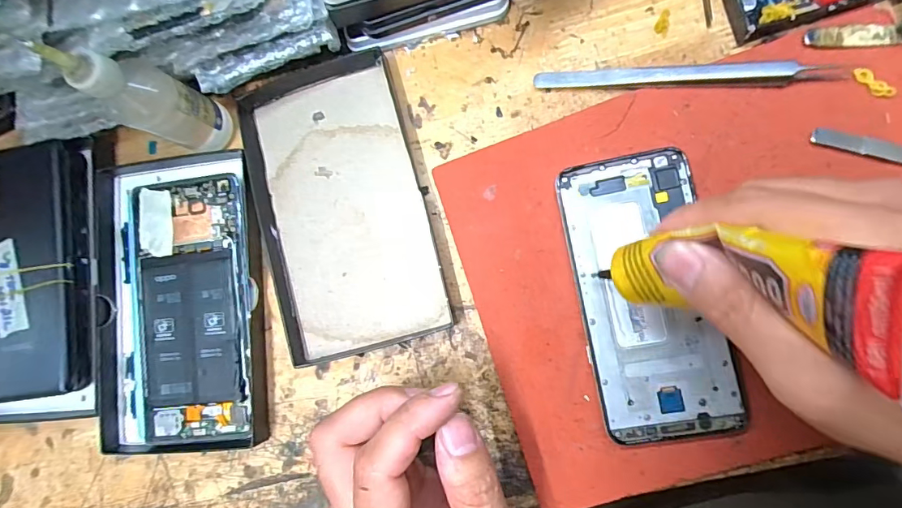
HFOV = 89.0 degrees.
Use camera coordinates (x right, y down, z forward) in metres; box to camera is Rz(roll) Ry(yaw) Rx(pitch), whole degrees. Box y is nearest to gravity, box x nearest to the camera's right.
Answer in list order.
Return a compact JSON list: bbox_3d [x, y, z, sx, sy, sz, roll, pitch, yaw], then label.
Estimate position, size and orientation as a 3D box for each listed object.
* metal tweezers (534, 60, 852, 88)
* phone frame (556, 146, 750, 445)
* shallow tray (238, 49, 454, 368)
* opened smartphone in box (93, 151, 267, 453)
[{"bbox_3d":[0.125,-0.097,0.248,0.155,0.013,0.011,4,87,9],"label":"metal tweezers"},{"bbox_3d":[0.103,0.021,0.244,0.068,0.010,0.147,-10,85,8],"label":"phone frame"},{"bbox_3d":[-0.065,-0.030,0.275,0.098,0.015,0.173,-17,84,7],"label":"shallow tray"},{"bbox_3d":[-0.166,0.027,0.285,0.105,0.023,0.183,-3,86,9],"label":"opened smartphone in box"}]

